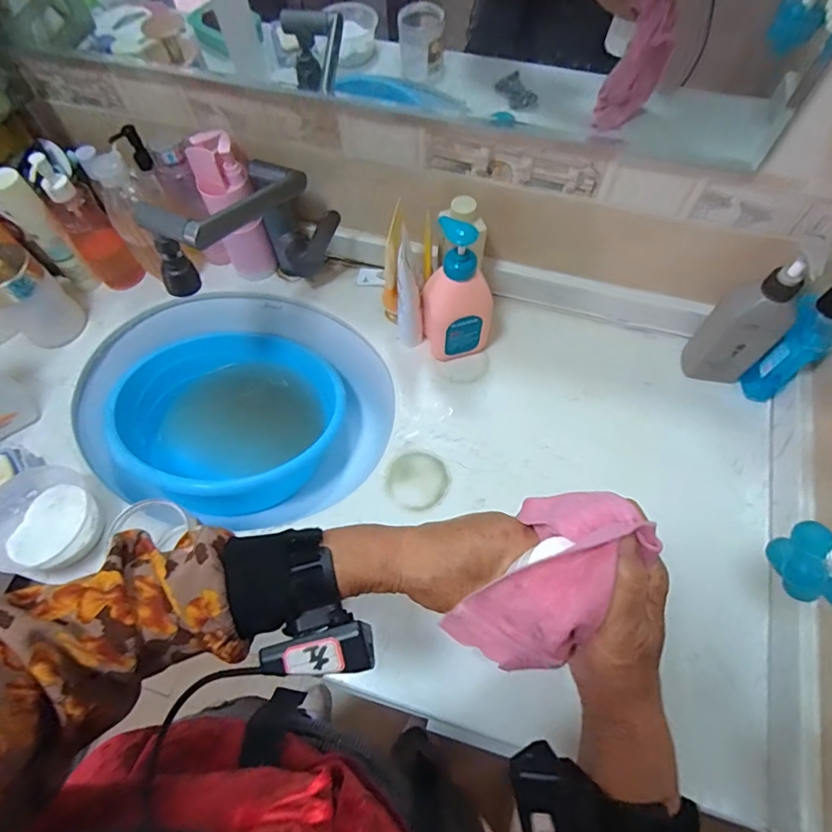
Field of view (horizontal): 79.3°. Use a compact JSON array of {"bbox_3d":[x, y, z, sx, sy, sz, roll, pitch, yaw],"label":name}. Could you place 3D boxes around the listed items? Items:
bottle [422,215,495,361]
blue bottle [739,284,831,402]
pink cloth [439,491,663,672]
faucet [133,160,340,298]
[{"bbox_3d":[0.050,-0.141,0.609,0.080,0.188,0.069,-21,66,-8],"label":"bottle"},{"bbox_3d":[0.436,-0.079,0.583,0.047,0.172,0.060,-37,69,-15],"label":"blue bottle"},{"bbox_3d":[0.078,0.093,0.291,0.066,0.058,0.115,38,71,17],"label":"pink cloth"},{"bbox_3d":[-0.216,-0.216,0.632,0.116,0.220,0.216,34,70,16],"label":"faucet"}]

